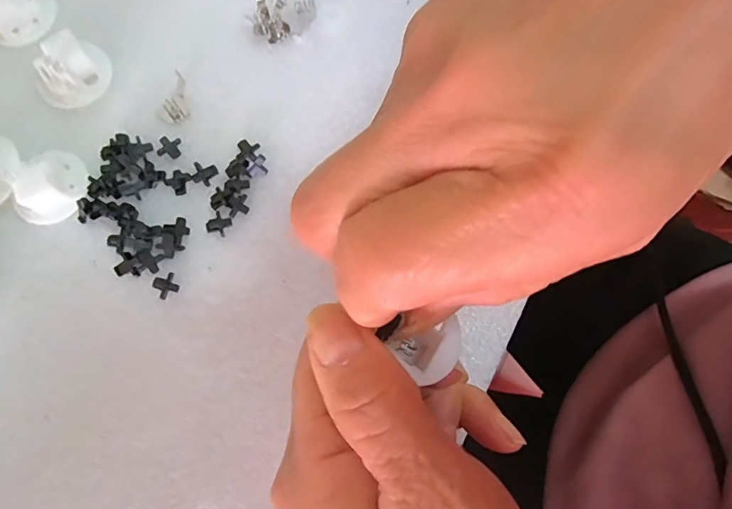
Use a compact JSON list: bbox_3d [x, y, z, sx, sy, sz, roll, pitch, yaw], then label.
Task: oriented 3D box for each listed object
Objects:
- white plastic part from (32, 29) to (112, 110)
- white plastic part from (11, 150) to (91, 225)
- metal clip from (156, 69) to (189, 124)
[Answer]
[{"bbox_3d":[-0.129,-0.080,0.208,0.030,0.014,0.027,-33,81,-6],"label":"white plastic part"},{"bbox_3d":[-0.129,-0.029,0.197,0.024,0.012,0.031,14,79,3],"label":"white plastic part"},{"bbox_3d":[-0.085,-0.069,0.210,0.013,0.004,0.024,-6,79,-1],"label":"metal clip"}]

